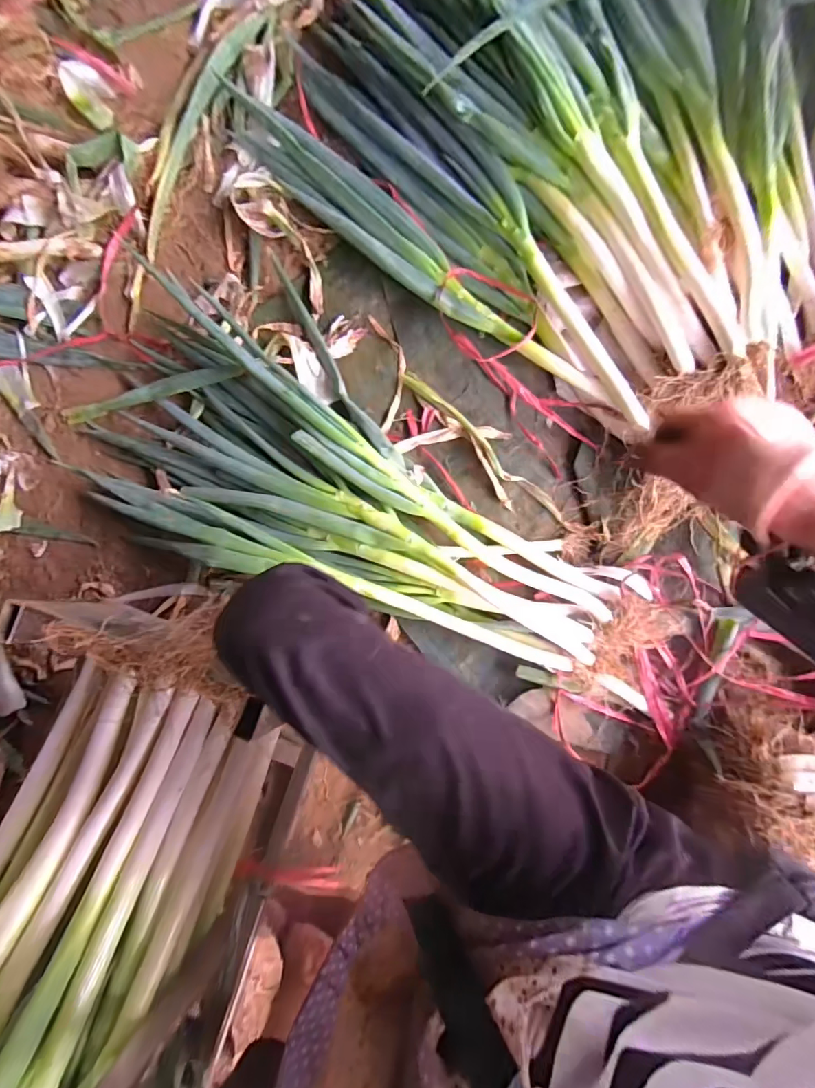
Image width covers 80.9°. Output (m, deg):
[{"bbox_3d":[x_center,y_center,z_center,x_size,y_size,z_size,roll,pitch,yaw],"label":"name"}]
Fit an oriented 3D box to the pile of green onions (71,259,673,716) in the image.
[{"bbox_3d":[-0.071,-0.098,0.697,0.910,0.082,0.388,22,91,10],"label":"pile of green onions"}]

